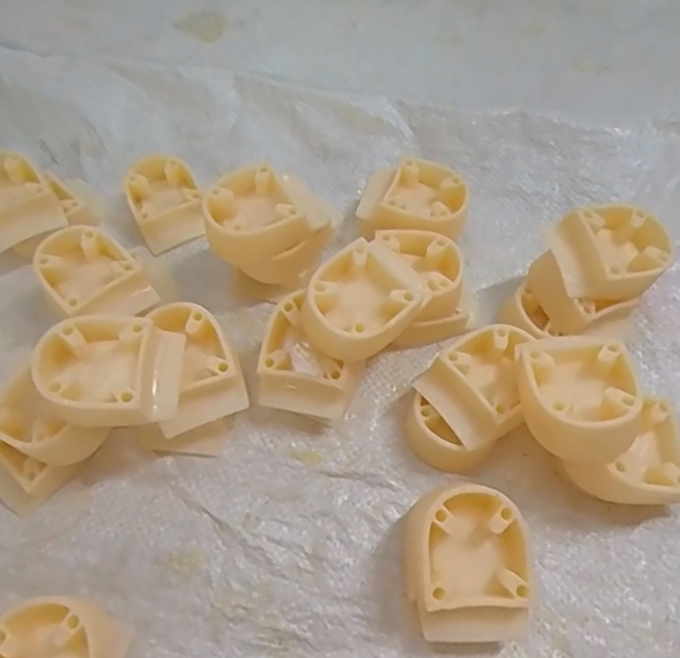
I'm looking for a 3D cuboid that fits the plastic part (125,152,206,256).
[{"bbox_3d":[-0.112,-0.082,0.354,0.043,0.026,0.054,-22,63,-10],"label":"plastic part"}]

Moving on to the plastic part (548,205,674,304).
[{"bbox_3d":[0.143,-0.041,0.291,0.059,0.020,0.047,-12,63,-4],"label":"plastic part"}]

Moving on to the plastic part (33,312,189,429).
[{"bbox_3d":[-0.105,0.020,0.251,0.055,0.030,0.051,6,62,5],"label":"plastic part"}]

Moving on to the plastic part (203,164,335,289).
[{"bbox_3d":[-0.042,-0.052,0.316,0.054,0.059,0.056,36,68,19],"label":"plastic part"}]

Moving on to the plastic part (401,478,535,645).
[{"bbox_3d":[0.054,0.102,0.239,0.049,0.043,0.058,-1,61,1],"label":"plastic part"}]

